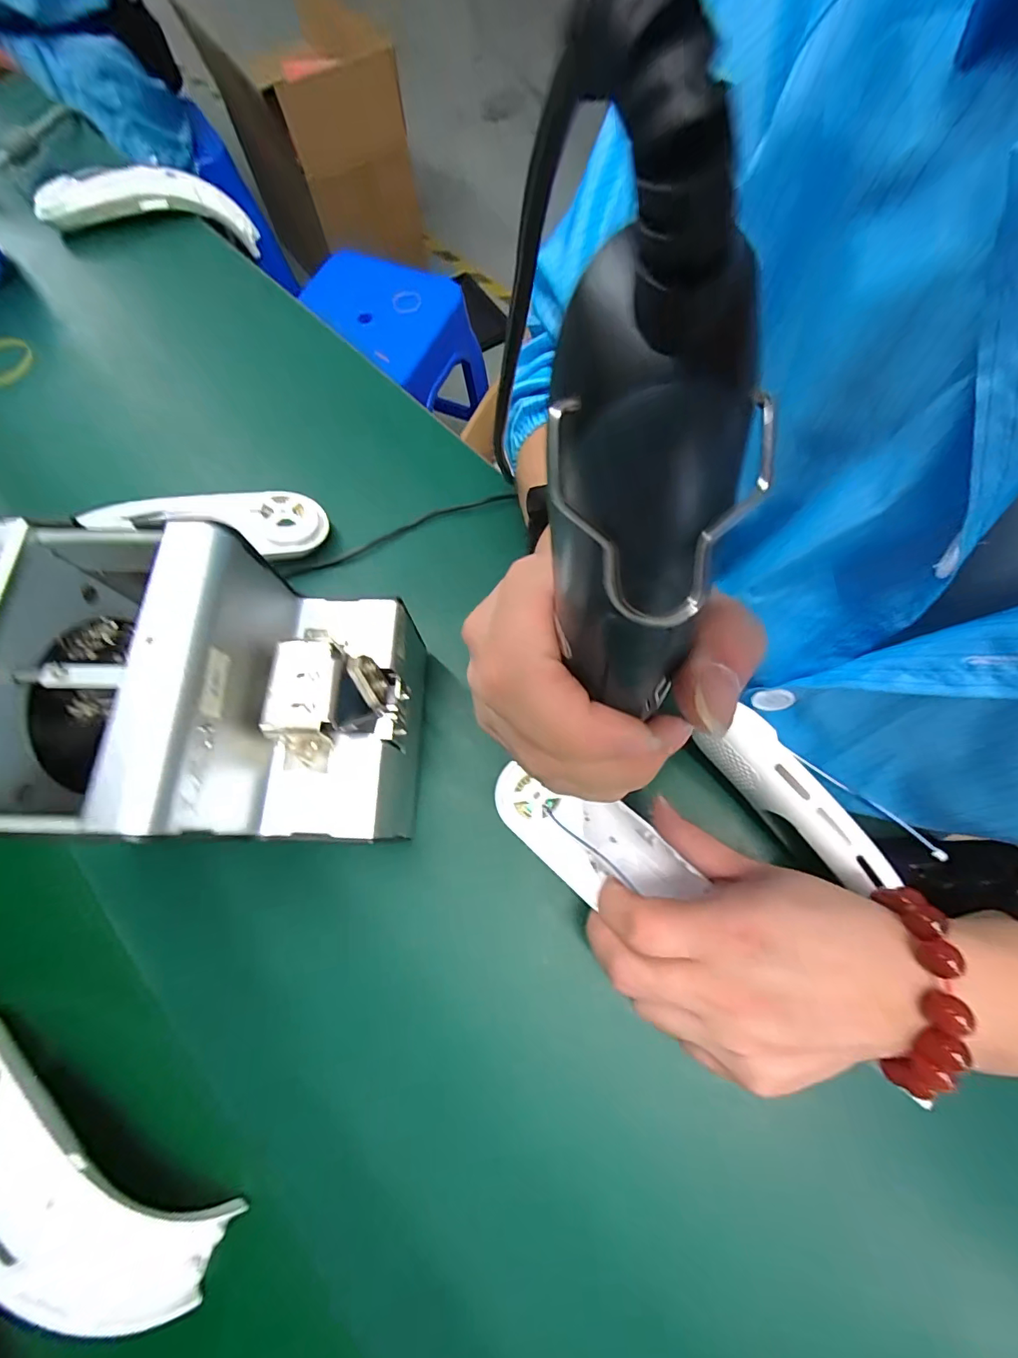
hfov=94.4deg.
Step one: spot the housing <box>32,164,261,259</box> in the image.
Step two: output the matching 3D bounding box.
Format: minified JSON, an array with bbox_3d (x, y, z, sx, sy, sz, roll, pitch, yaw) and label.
[{"bbox_3d":[-0.371,-0.476,0.488,0.182,0.066,0.050,-8,73,-3],"label":"housing"}]

